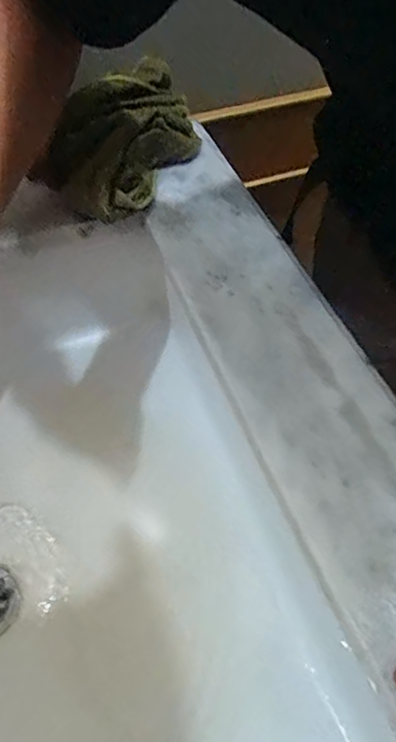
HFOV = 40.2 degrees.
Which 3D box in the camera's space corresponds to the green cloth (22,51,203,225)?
[{"bbox_3d":[-0.061,-0.204,0.474,0.082,0.068,0.169,24,57,17],"label":"green cloth"}]

